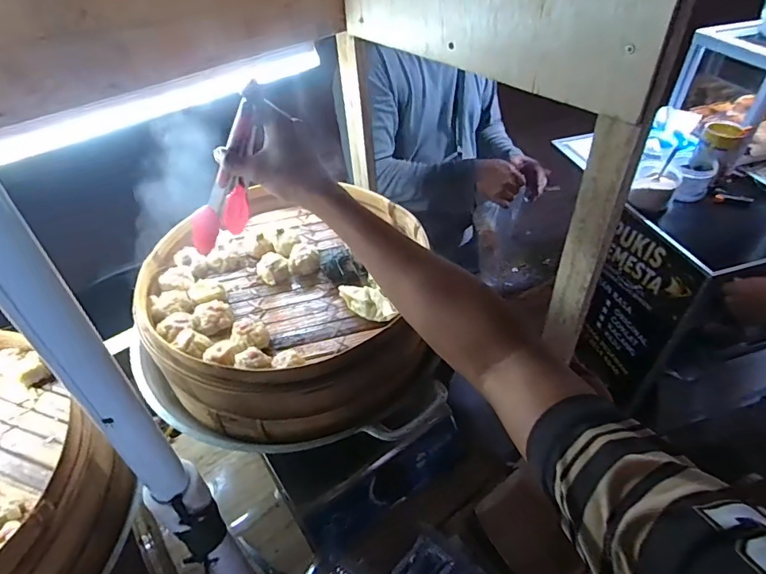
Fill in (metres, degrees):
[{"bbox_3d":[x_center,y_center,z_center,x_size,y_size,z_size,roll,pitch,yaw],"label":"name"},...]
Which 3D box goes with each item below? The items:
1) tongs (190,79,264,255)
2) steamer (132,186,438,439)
[{"bbox_3d":[-0.190,-0.124,0.553,0.041,0.251,0.075,47,57,4],"label":"tongs"},{"bbox_3d":[-0.134,0.020,0.631,0.361,0.103,0.340,-1,43,1],"label":"steamer"}]

